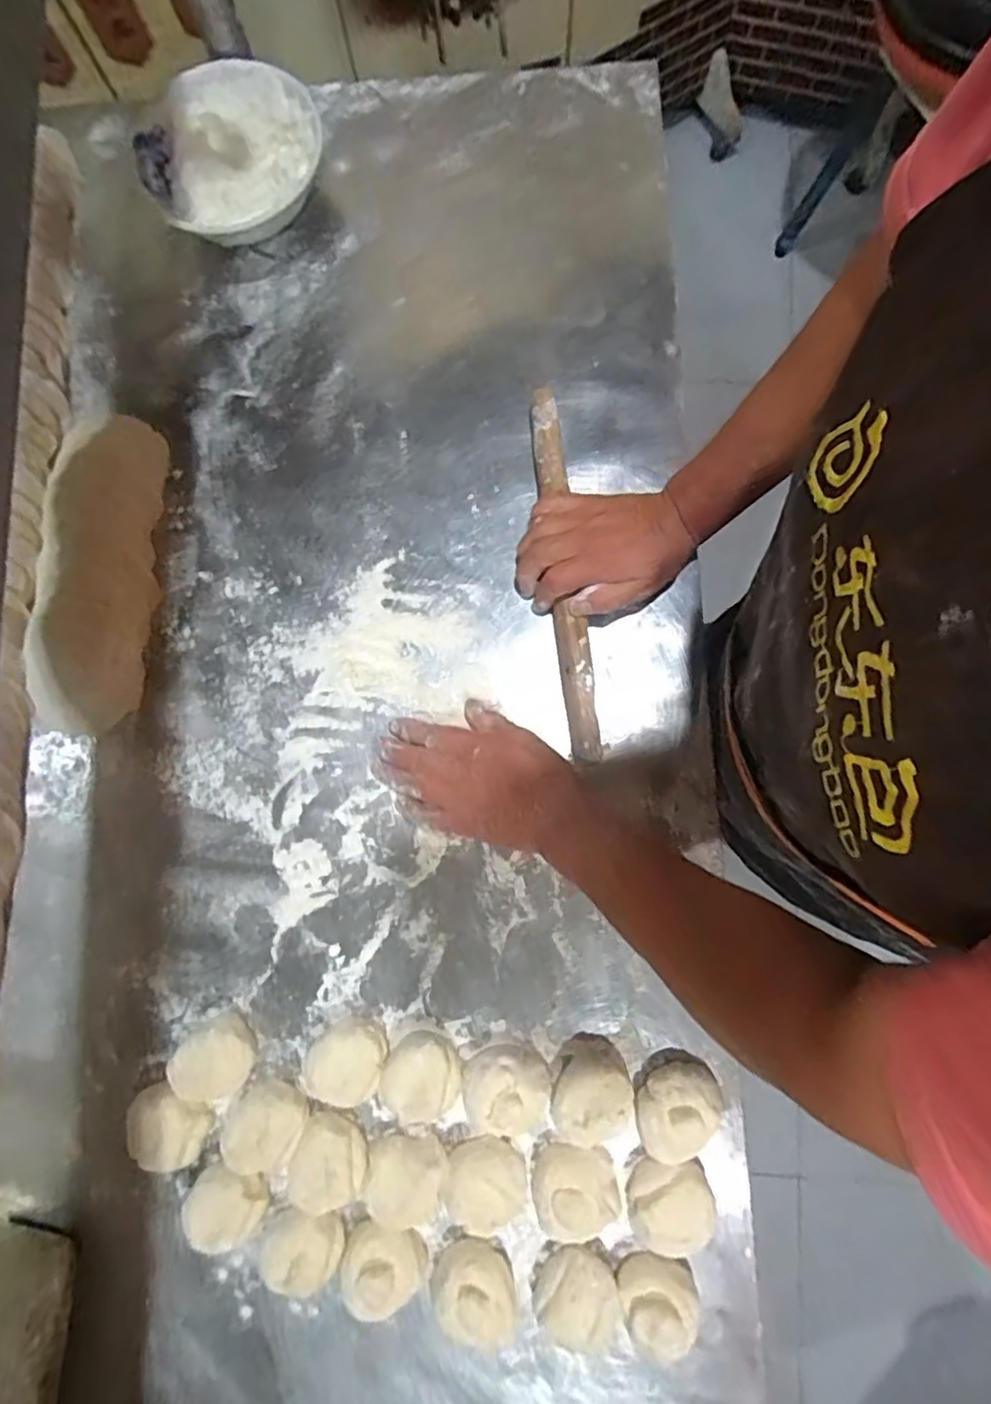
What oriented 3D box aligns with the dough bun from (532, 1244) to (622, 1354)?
[{"bbox_3d":[0.056,0.408,0.434,0.050,0.030,0.052,0,82,3],"label":"dough bun"}]

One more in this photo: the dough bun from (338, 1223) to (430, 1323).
[{"bbox_3d":[-0.079,0.399,0.445,0.056,0.031,0.047,28,84,7],"label":"dough bun"}]

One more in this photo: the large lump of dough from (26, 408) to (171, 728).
[{"bbox_3d":[-0.333,-0.115,0.535,0.083,0.045,0.279,6,80,2],"label":"large lump of dough"}]

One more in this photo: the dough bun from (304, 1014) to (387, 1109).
[{"bbox_3d":[-0.112,0.269,0.473,0.055,0.027,0.058,0,82,3],"label":"dough bun"}]

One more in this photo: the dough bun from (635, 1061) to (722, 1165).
[{"bbox_3d":[0.133,0.297,0.460,0.057,0.024,0.059,0,79,-1],"label":"dough bun"}]

